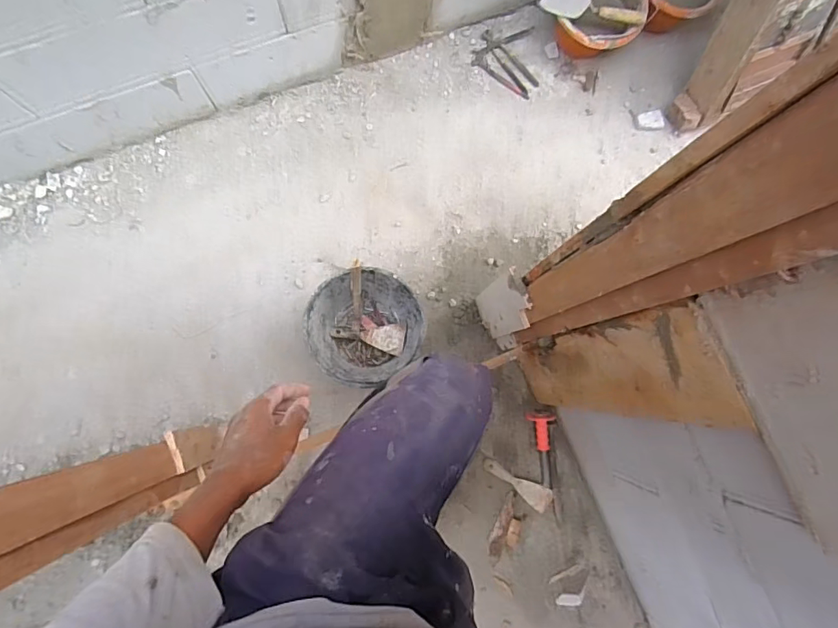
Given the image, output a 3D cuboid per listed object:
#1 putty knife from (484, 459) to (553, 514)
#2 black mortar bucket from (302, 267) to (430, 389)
[{"bbox_3d":[0.263,0.459,1.325,0.202,0.008,0.061,31,83,0],"label":"putty knife"},{"bbox_3d":[-0.138,0.029,1.261,0.273,0.197,0.247,-25,86,-6],"label":"black mortar bucket"}]

